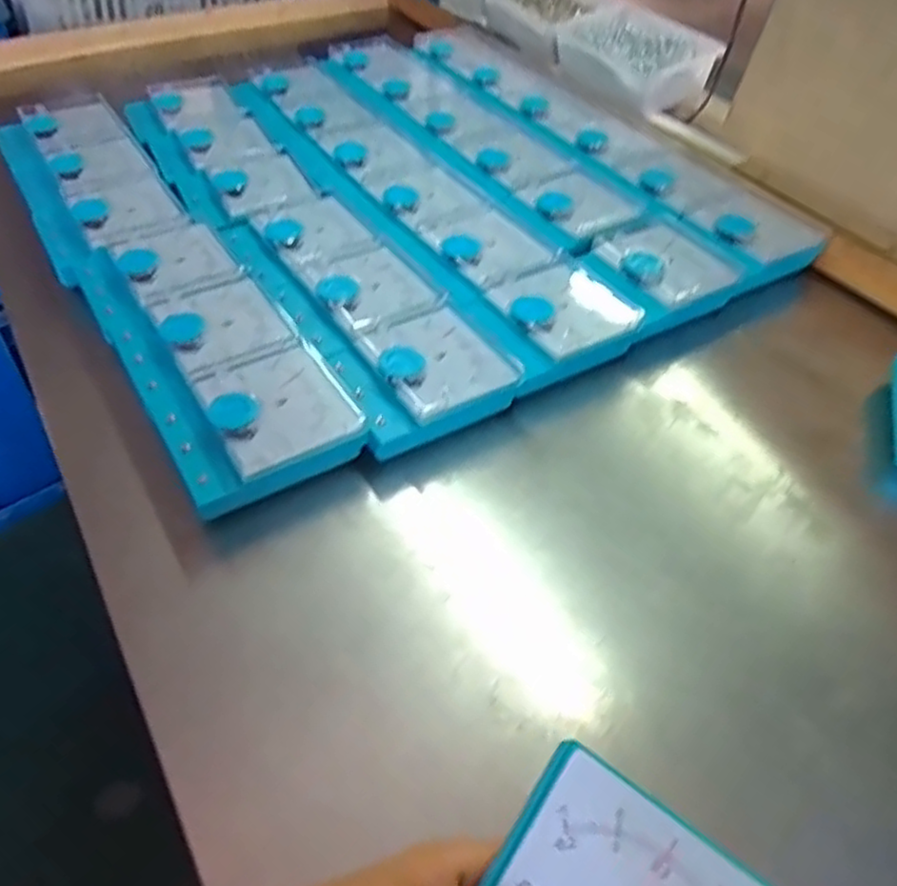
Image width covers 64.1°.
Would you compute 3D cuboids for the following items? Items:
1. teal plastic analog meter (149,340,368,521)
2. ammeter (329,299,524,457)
[{"bbox_3d":[-0.125,-0.012,0.468,0.112,0.033,0.097,-24,51,-24],"label":"teal plastic analog meter"},{"bbox_3d":[-0.018,-0.050,0.508,0.117,0.034,0.098,-22,50,-22],"label":"ammeter"}]

